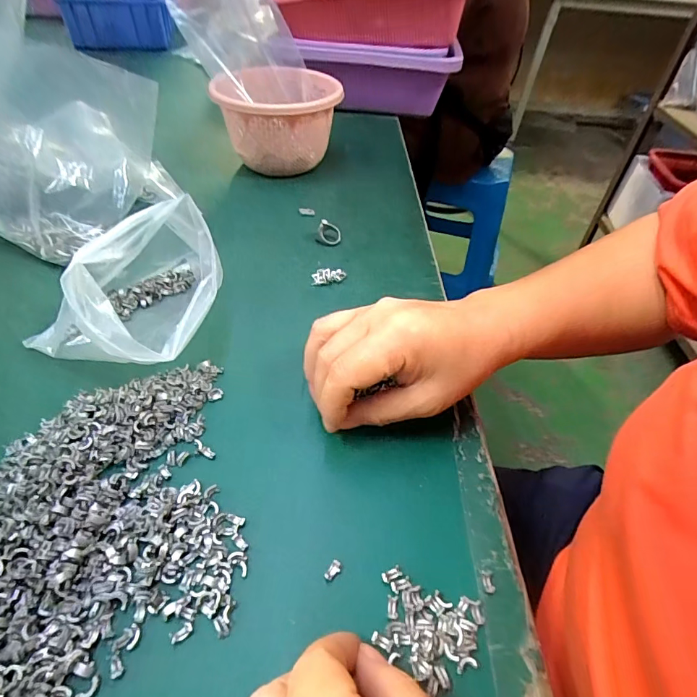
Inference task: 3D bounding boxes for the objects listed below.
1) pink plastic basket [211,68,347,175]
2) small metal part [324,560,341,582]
[{"bbox_3d":[-0.081,-0.266,0.515,0.133,0.094,0.136,6,45,1],"label":"pink plastic basket"},{"bbox_3d":[-0.007,0.112,0.217,0.005,0.004,0.011,31,51,23],"label":"small metal part"}]

